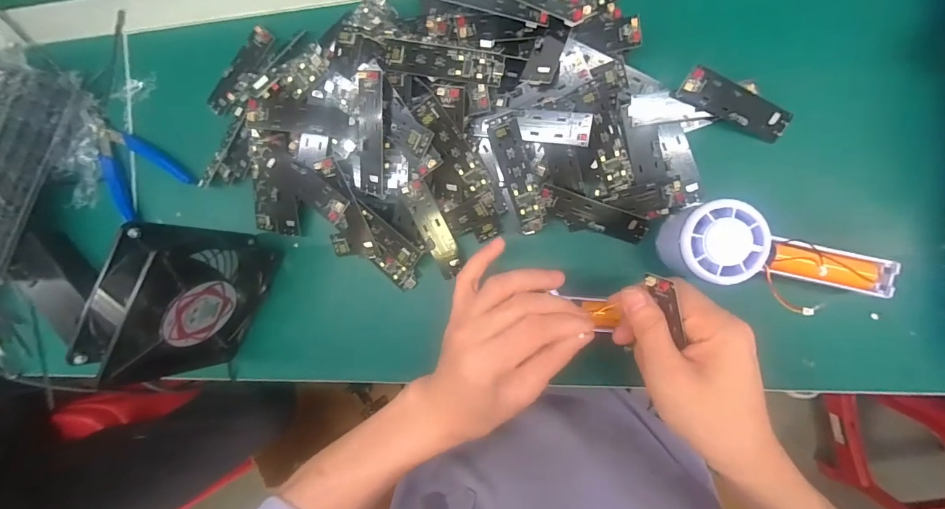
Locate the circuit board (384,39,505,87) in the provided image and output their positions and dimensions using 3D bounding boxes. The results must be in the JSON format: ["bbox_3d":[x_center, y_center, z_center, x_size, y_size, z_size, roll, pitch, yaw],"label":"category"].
[{"bbox_3d":[-0.022,-0.143,0.316,0.089,0.005,0.023,12,94,6],"label":"circuit board"}]

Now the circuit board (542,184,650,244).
[{"bbox_3d":[0.098,-0.032,0.343,0.090,0.007,0.025,19,124,-1],"label":"circuit board"}]

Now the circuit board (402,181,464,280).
[{"bbox_3d":[-0.033,-0.021,0.358,0.023,0.012,0.086,-20,111,9],"label":"circuit board"}]

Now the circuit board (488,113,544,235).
[{"bbox_3d":[0.036,-0.060,0.330,0.021,0.011,0.093,-16,104,9],"label":"circuit board"}]

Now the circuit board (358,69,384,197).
[{"bbox_3d":[-0.078,-0.092,0.327,0.021,0.008,0.092,7,110,9],"label":"circuit board"}]

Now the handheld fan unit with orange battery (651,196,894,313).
[{"bbox_3d":[0.214,0.002,0.313,0.156,0.058,0.061,10,94,-5],"label":"handheld fan unit with orange battery"}]

